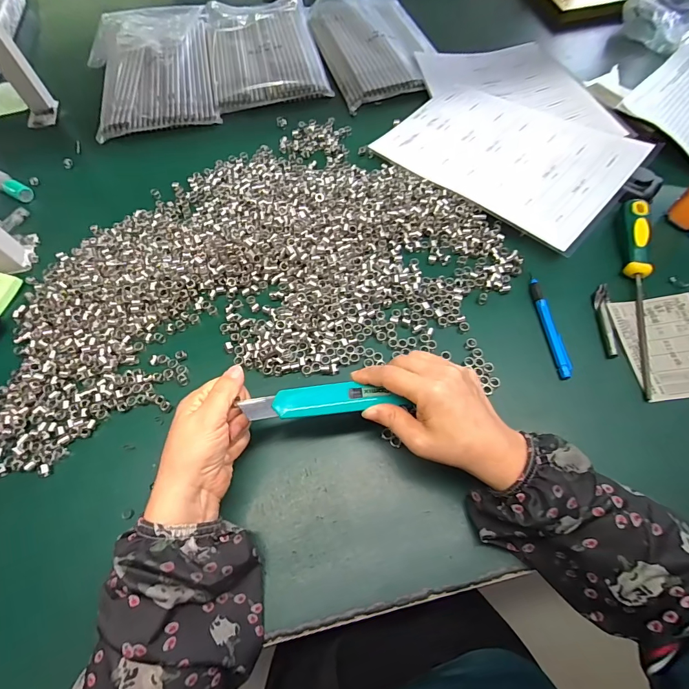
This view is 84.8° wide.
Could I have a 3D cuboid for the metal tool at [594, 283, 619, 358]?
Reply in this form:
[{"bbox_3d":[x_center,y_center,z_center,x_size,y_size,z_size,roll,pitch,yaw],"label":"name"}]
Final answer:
[{"bbox_3d":[0.273,-0.028,0.394,0.014,0.005,0.087,9,62,8],"label":"metal tool"}]

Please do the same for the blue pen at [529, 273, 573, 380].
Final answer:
[{"bbox_3d":[0.213,-0.020,0.392,0.010,0.014,0.116,-5,62,0],"label":"blue pen"}]

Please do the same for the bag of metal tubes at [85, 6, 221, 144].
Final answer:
[{"bbox_3d":[-0.321,-0.473,0.632,0.200,0.031,0.324,-16,62,-6],"label":"bag of metal tubes"}]

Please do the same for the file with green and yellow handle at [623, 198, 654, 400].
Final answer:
[{"bbox_3d":[0.316,-0.063,0.397,0.019,0.027,0.236,11,63,9],"label":"file with green and yellow handle"}]

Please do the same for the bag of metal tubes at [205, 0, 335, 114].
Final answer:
[{"bbox_3d":[-0.143,-0.527,0.658,0.179,0.022,0.329,-12,62,-3],"label":"bag of metal tubes"}]

